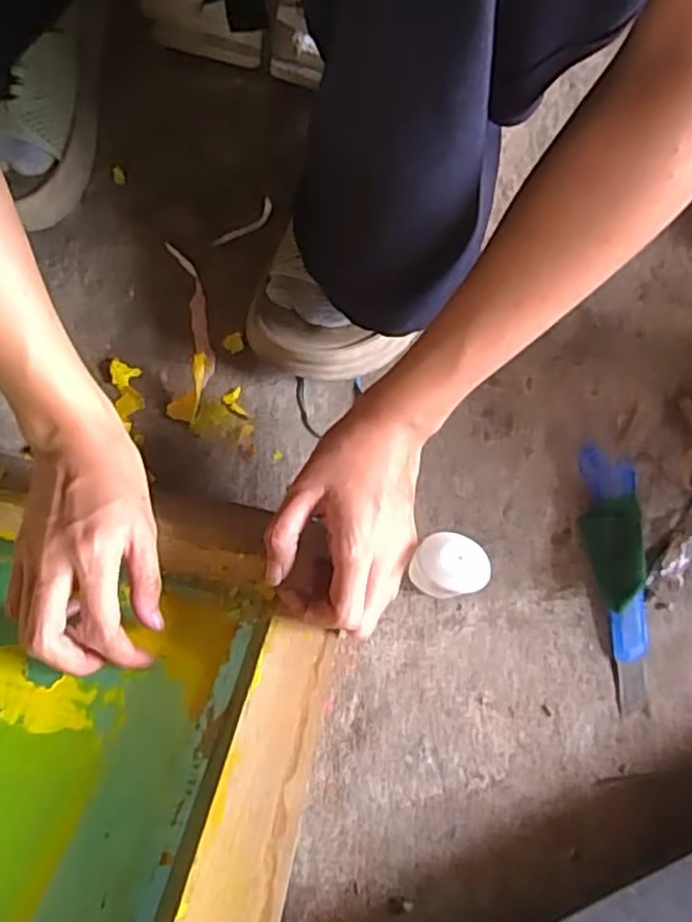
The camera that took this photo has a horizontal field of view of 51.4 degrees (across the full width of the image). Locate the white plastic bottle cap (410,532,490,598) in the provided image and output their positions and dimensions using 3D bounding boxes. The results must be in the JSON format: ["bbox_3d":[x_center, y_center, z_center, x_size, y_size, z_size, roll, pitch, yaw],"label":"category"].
[{"bbox_3d":[0.057,0.057,0.384,0.039,0.028,0.033,15,80,3],"label":"white plastic bottle cap"}]

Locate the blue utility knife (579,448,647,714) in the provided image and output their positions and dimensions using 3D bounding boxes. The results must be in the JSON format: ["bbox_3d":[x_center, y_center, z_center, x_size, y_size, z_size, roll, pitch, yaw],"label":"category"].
[{"bbox_3d":[0.170,0.072,0.449,0.034,0.026,0.163,0,79,0],"label":"blue utility knife"}]

